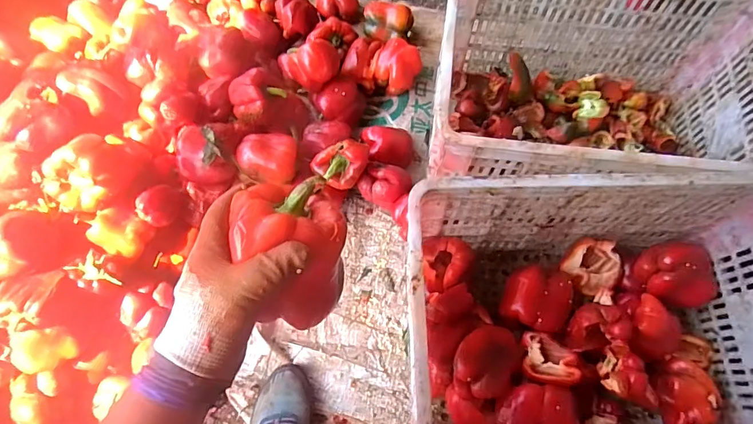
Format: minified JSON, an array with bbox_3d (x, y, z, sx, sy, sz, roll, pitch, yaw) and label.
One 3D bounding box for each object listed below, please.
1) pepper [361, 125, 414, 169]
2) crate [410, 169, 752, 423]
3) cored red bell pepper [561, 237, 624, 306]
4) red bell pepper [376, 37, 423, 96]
[{"bbox_3d":[0.023,-0.114,0.857,0.108,0.080,0.072,12,70,5],"label":"pepper"},{"bbox_3d":[0.299,0.167,0.629,0.501,0.295,0.346,-1,69,0],"label":"crate"},{"bbox_3d":[0.370,0.092,0.739,0.101,0.070,0.083,39,74,14],"label":"cored red bell pepper"},{"bbox_3d":[0.044,-0.303,0.931,0.090,0.077,0.098,26,72,10],"label":"red bell pepper"}]

